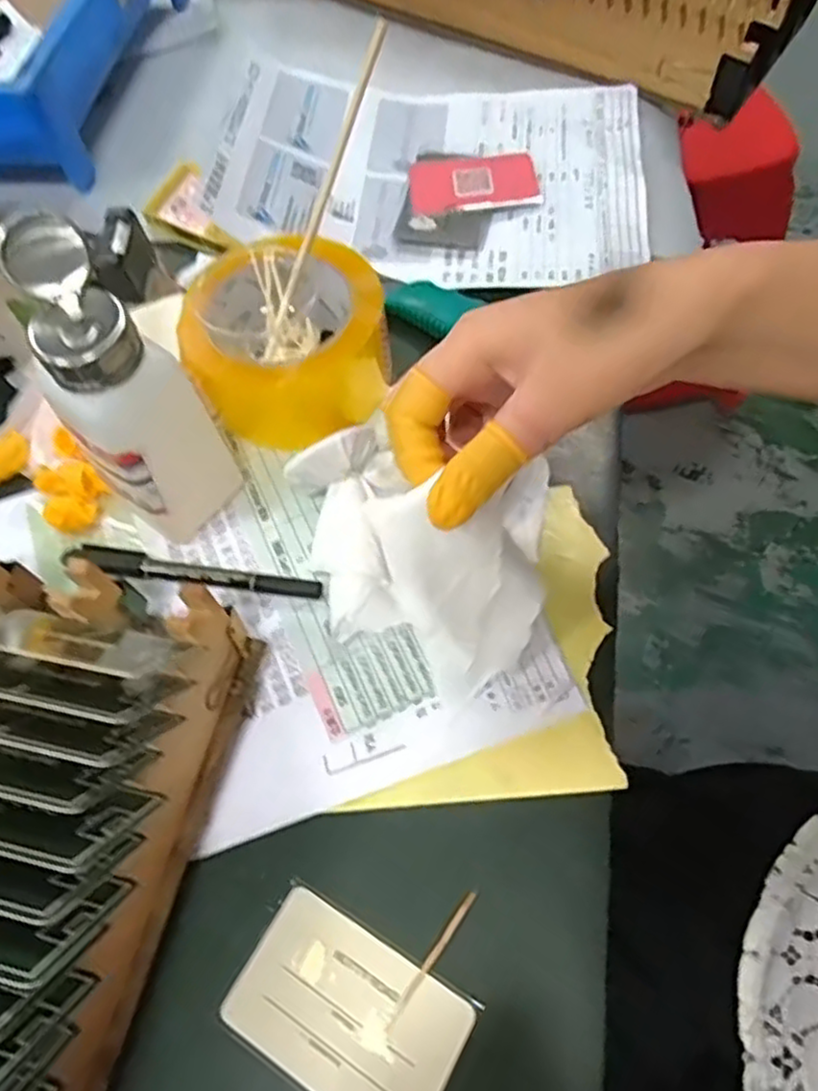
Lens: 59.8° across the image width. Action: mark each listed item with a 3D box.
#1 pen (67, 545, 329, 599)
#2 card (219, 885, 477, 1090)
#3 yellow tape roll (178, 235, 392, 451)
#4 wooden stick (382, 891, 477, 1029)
[{"bbox_3d":[-0.112,0.014,0.364,0.136,0.011,0.017,9,62,10],"label":"pen"},{"bbox_3d":[-0.024,0.178,0.272,0.085,0.004,0.054,27,67,18],"label":"card"},{"bbox_3d":[-0.068,-0.116,0.397,0.112,0.063,0.095,-21,61,-7],"label":"yellow tape roll"},{"bbox_3d":[0.009,0.161,0.277,0.004,0.004,0.057,33,68,21],"label":"wooden stick"}]

